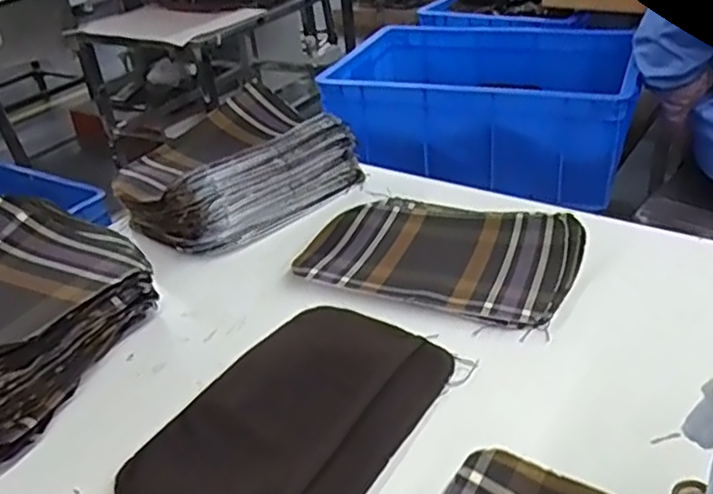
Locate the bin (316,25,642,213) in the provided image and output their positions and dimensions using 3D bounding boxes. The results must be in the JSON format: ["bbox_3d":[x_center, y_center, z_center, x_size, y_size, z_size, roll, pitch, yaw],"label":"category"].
[{"bbox_3d":[0.241,-0.276,1.285,0.521,0.162,0.383,9,35,23],"label":"bin"}]

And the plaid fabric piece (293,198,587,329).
[{"bbox_3d":[0.067,0.002,0.545,0.204,0.020,0.137,12,36,27],"label":"plaid fabric piece"}]

